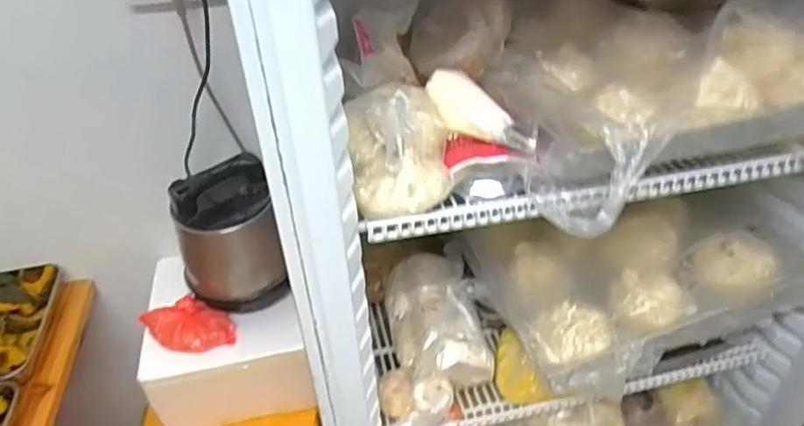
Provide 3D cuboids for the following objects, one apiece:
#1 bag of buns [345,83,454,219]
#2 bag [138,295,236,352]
[{"bbox_3d":[-0.003,-0.065,0.514,0.094,0.073,0.125,-4,39,-2],"label":"bag of buns"},{"bbox_3d":[-0.347,0.183,0.921,0.152,0.046,0.076,3,39,7],"label":"bag"}]

